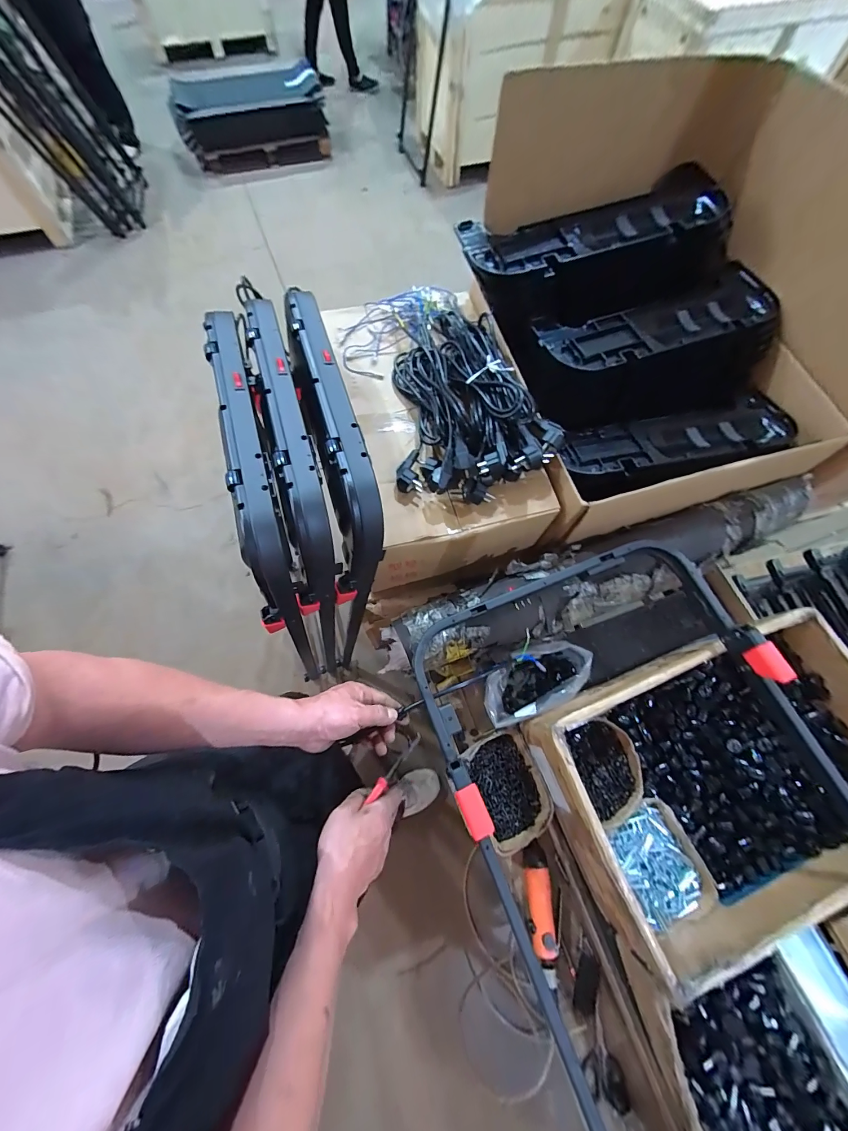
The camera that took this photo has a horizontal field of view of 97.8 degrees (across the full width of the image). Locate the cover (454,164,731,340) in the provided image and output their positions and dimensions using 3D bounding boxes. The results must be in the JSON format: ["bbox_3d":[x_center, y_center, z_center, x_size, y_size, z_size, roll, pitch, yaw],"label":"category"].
[{"bbox_3d":[0.329,-0.596,0.726,0.509,0.144,0.208,-12,70,-6],"label":"cover"}]

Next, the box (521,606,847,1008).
[{"bbox_3d":[0.495,0.328,0.610,0.546,0.130,0.367,-22,71,-10],"label":"box"}]

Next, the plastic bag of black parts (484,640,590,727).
[{"bbox_3d":[0.214,0.217,0.714,0.221,0.112,0.108,-24,72,-10],"label":"plastic bag of black parts"}]

